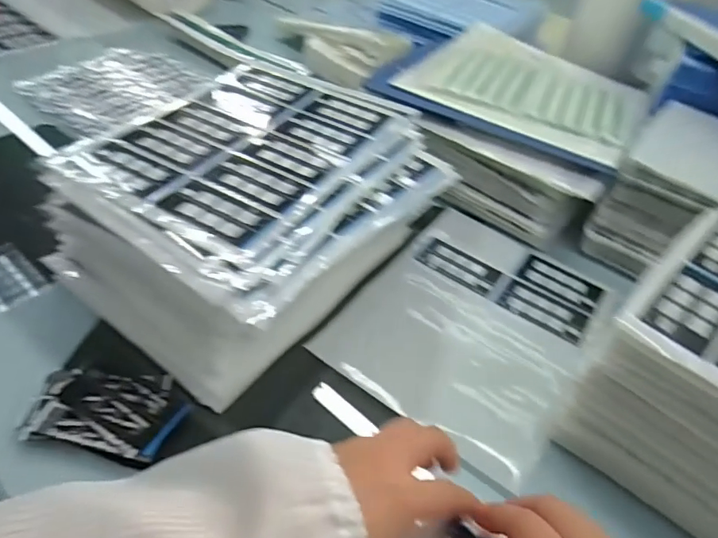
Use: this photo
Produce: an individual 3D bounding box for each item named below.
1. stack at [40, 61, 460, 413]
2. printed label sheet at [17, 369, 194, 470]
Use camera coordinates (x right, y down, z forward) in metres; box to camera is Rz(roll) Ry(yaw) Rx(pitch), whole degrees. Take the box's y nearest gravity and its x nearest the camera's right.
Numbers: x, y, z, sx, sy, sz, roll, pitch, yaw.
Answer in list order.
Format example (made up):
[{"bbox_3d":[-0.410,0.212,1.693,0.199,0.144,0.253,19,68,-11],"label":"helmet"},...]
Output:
[{"bbox_3d":[-0.090,-0.064,0.486,0.232,0.109,0.325,32,46,21],"label":"stack"},{"bbox_3d":[-0.187,0.104,0.376,0.108,0.007,0.066,14,43,3],"label":"printed label sheet"}]

